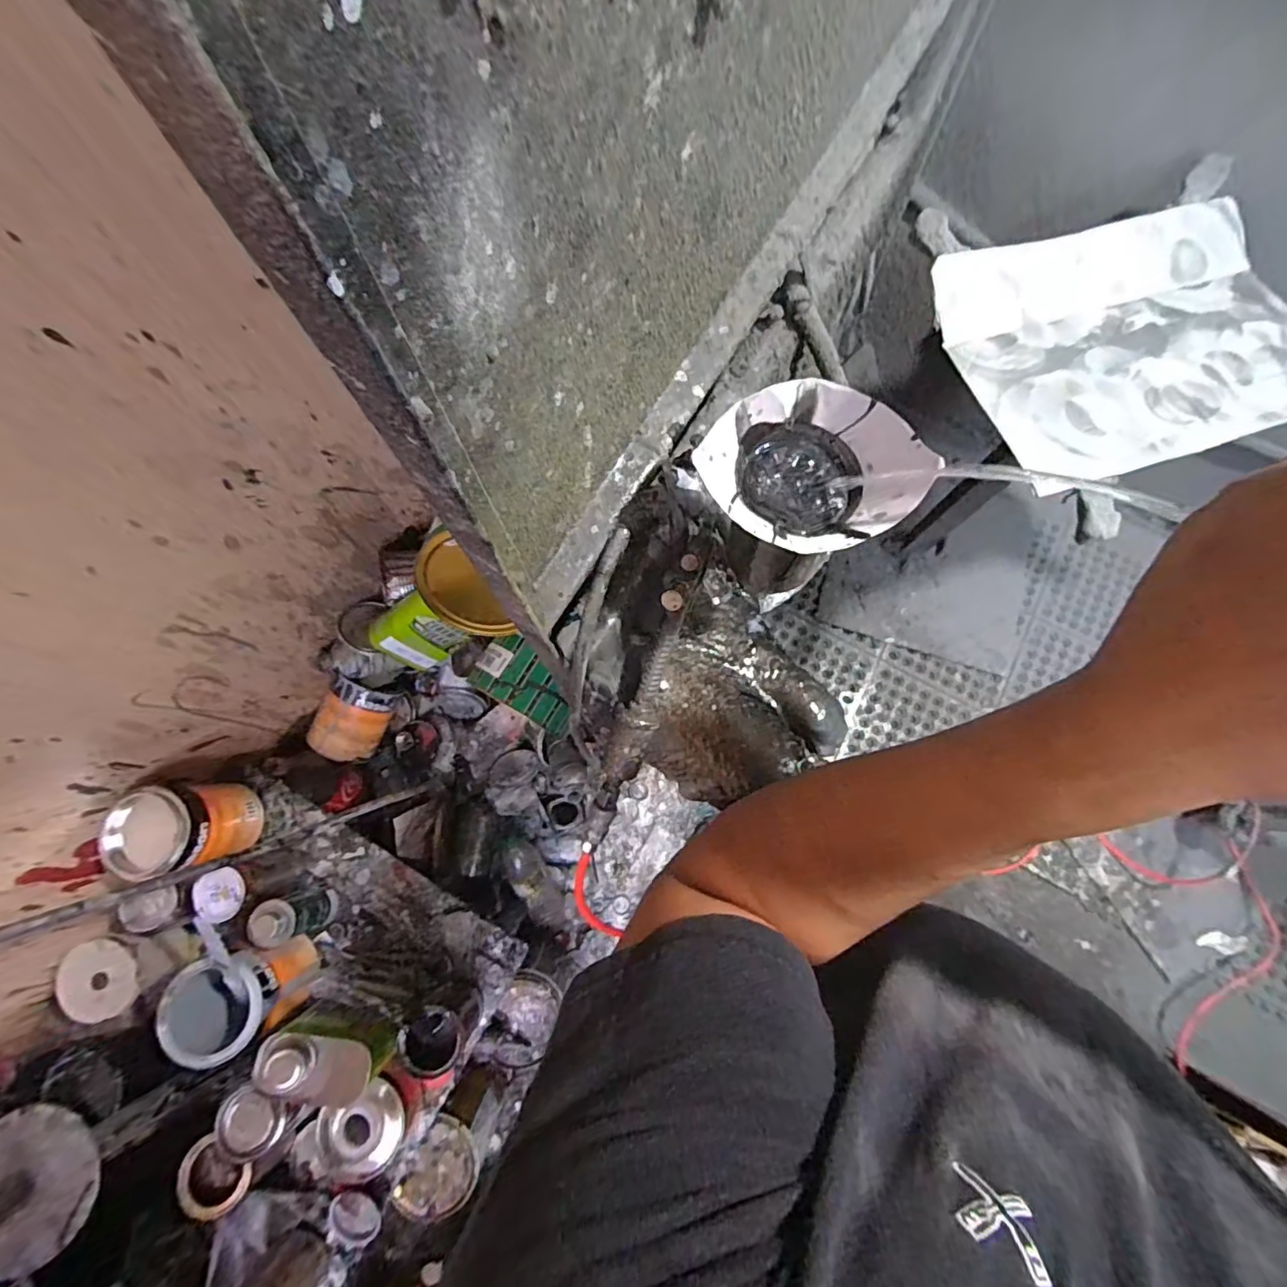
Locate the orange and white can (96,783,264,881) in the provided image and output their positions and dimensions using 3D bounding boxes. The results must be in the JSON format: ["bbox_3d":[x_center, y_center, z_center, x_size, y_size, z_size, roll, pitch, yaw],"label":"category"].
[{"bbox_3d":[-0.596,0.241,0.728,0.107,0.135,0.101,0,75,0],"label":"orange and white can"}]

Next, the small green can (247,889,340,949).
[{"bbox_3d":[-0.450,0.352,0.720,0.057,0.120,0.054,0,75,0],"label":"small green can"}]

